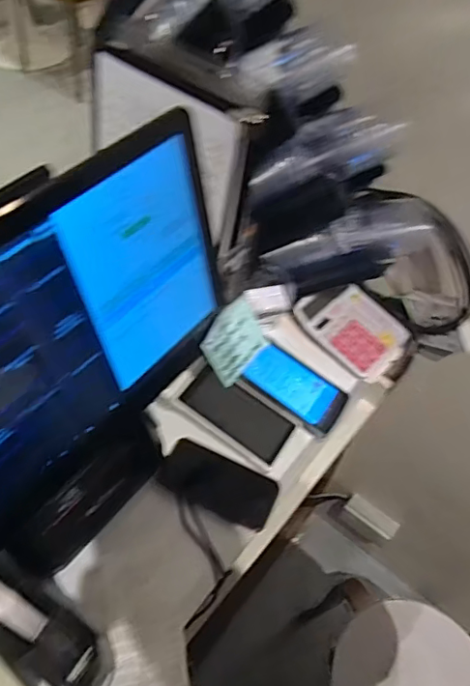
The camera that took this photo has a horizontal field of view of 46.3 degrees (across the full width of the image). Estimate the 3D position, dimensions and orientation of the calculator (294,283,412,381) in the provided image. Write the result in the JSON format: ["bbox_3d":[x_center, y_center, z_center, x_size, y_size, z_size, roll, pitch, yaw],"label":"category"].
[{"bbox_3d":[0.179,-0.026,0.824,0.153,0.025,0.123,42,60,11],"label":"calculator"}]

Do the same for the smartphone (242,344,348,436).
[{"bbox_3d":[0.082,0.061,0.747,0.134,0.013,0.073,36,60,7],"label":"smartphone"}]

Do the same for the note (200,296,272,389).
[{"bbox_3d":[0.000,-0.001,0.598,0.077,0.071,0.007,-43,31,-26],"label":"note"}]

